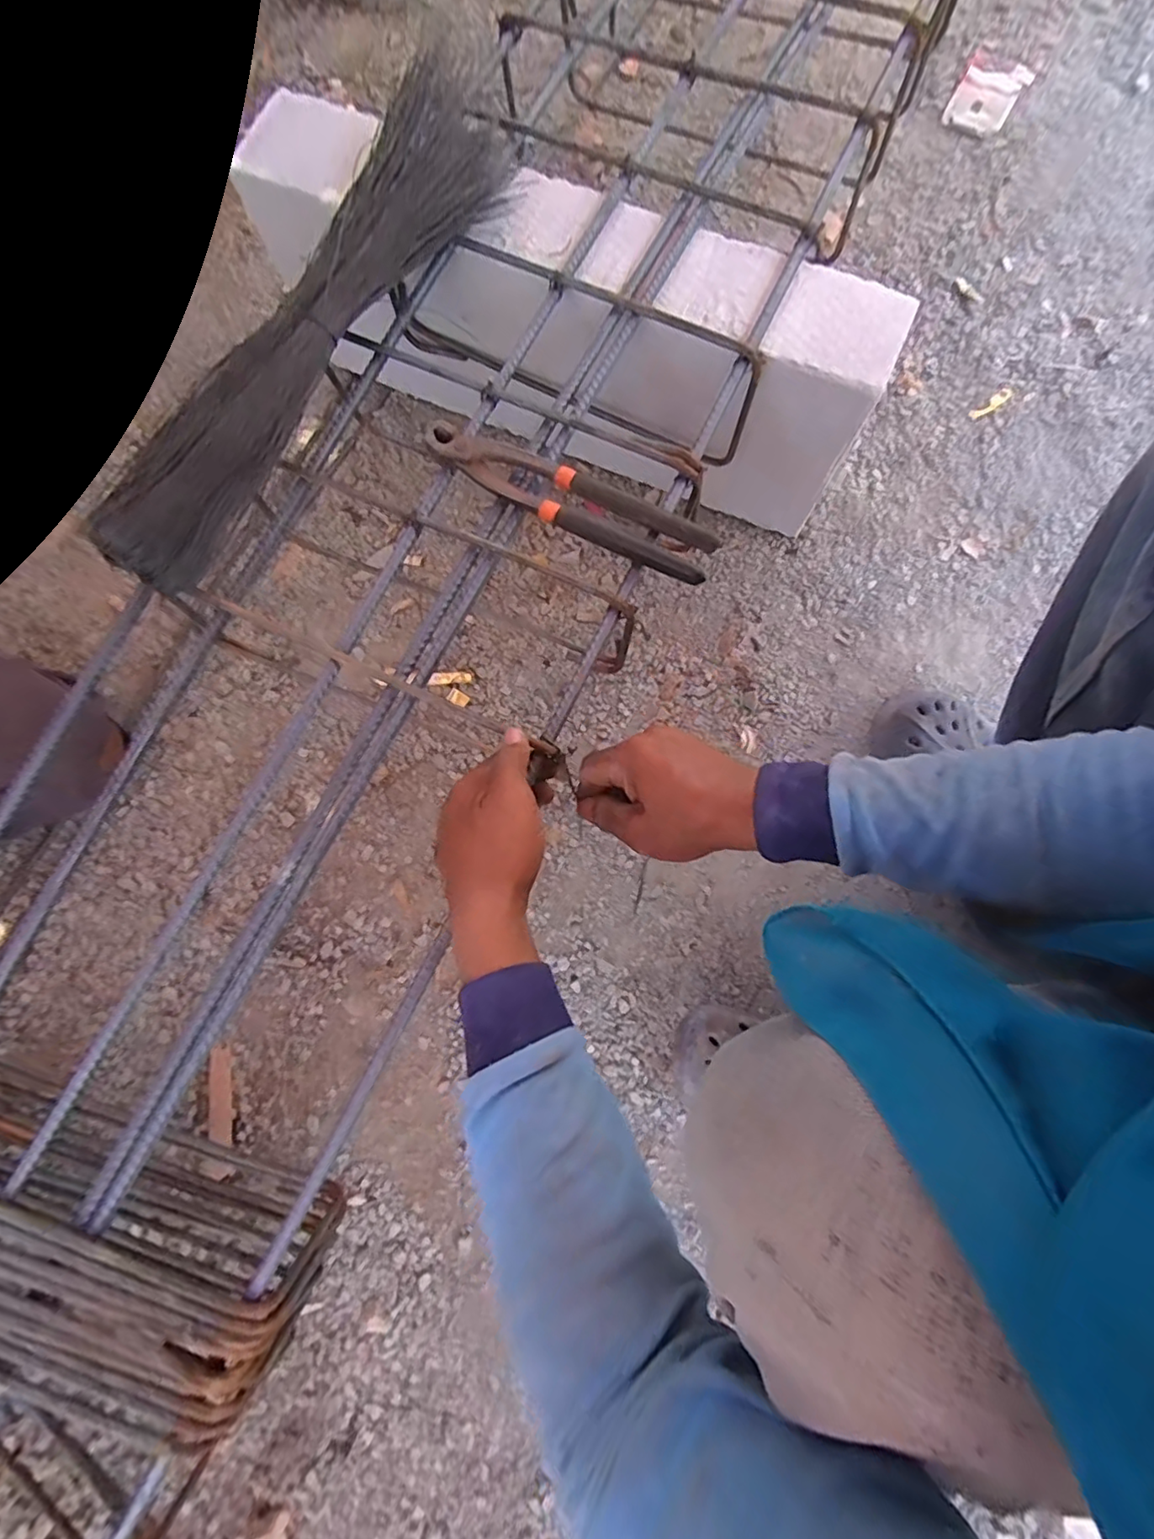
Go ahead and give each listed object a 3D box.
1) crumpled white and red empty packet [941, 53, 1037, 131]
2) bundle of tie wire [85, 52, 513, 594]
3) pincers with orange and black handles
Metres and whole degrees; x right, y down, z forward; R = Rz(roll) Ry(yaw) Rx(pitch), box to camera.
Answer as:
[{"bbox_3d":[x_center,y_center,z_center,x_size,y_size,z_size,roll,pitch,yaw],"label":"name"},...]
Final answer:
[{"bbox_3d":[0.541,-0.888,0.764,0.079,0.013,0.131,28,81,7],"label":"crumpled white and red empty packet"},{"bbox_3d":[-0.189,-0.333,0.428,0.092,0.044,0.455,32,80,7],"label":"bundle of tie wire"},{"bbox_3d":[-0.006,-0.196,0.419,0.219,0.019,0.041,26,79,6],"label":"pincers with orange and black handles"}]

